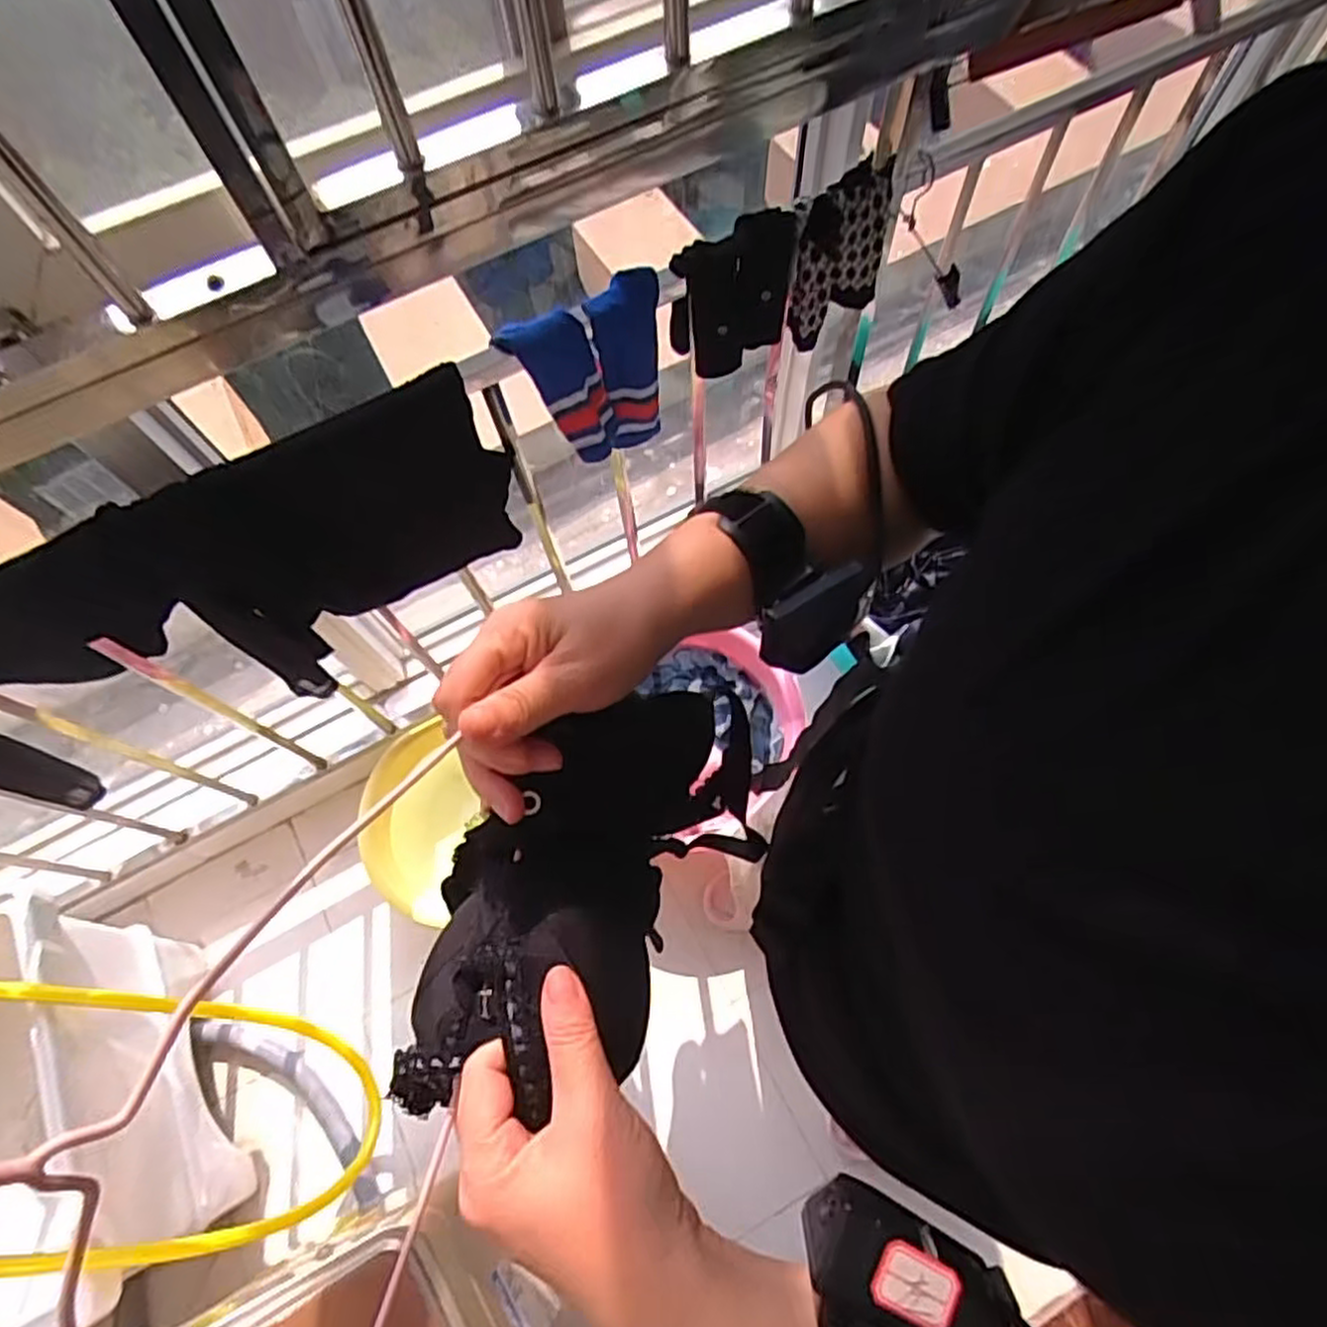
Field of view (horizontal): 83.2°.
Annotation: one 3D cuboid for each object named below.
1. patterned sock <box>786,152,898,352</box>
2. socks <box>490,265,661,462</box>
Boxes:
[{"bbox_3d":[0.212,-0.491,0.918,0.119,0.218,0.043,-20,61,-11],"label":"patterned sock"},{"bbox_3d":[-0.082,-0.331,0.885,0.170,0.209,0.066,-31,70,-9],"label":"socks"}]

